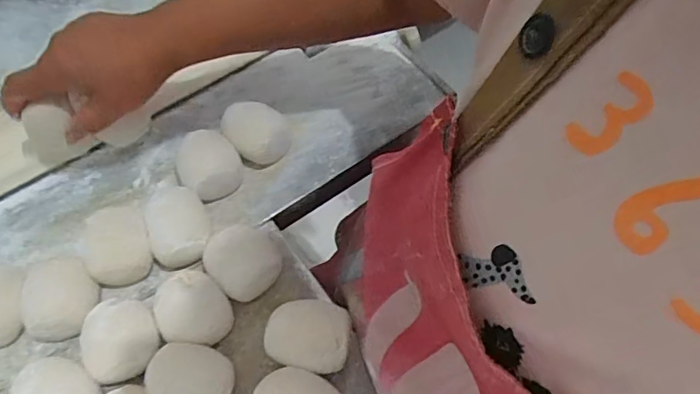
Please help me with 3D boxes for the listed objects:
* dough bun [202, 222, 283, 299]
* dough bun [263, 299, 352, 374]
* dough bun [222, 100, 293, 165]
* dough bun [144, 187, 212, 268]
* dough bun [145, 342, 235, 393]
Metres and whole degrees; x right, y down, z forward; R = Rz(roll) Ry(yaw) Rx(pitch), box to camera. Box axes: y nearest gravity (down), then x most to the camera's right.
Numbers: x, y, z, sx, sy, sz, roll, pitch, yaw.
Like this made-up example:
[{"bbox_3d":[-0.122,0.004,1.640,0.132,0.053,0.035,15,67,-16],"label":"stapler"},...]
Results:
[{"bbox_3d":[-0.089,0.055,0.435,0.060,0.030,0.059,2,64,-3],"label":"dough bun"},{"bbox_3d":[-0.033,0.112,0.406,0.067,0.040,0.057,9,64,1],"label":"dough bun"},{"bbox_3d":[-0.085,-0.059,0.483,0.058,0.043,0.053,2,64,-3],"label":"dough bun"},{"bbox_3d":[-0.145,0.030,0.440,0.050,0.046,0.073,-19,67,-13],"label":"dough bun"},{"bbox_3d":[-0.119,0.140,0.388,0.058,0.037,0.052,25,65,8],"label":"dough bun"}]

